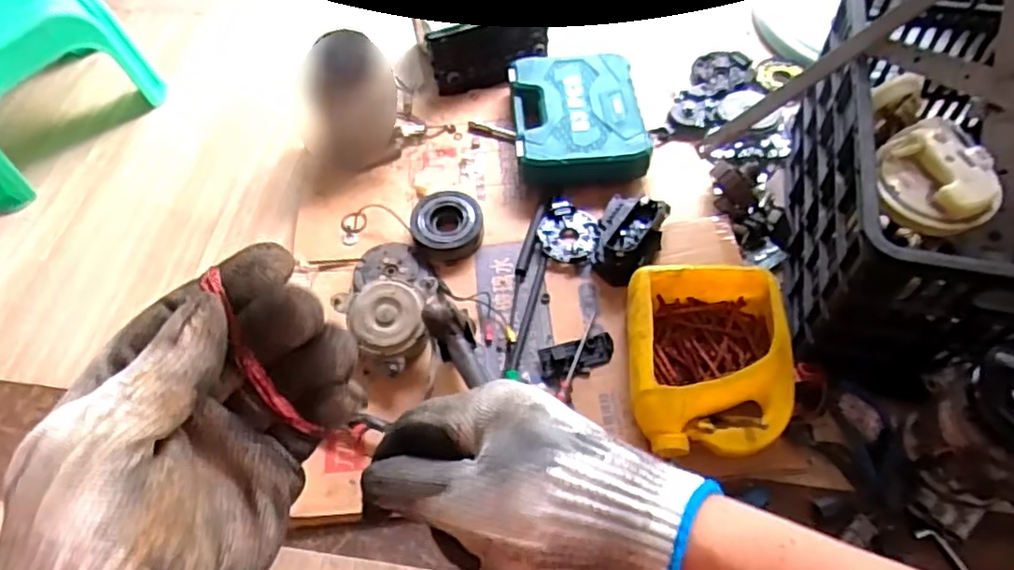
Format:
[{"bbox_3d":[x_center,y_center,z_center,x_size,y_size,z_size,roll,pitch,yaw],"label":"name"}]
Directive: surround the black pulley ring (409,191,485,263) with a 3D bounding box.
[{"bbox_3d":[-0.084,-0.089,0.945,0.096,0.037,0.101,-2,58,3],"label":"black pulley ring"}]

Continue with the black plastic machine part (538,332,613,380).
[{"bbox_3d":[0.088,0.088,0.819,0.091,0.019,0.046,-12,58,-3],"label":"black plastic machine part"}]

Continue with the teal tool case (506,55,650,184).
[{"bbox_3d":[0.105,-0.252,1.004,0.187,0.069,0.227,-6,58,1],"label":"teal tool case"}]

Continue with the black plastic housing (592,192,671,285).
[{"bbox_3d":[0.157,-0.057,0.875,0.085,0.069,0.124,22,62,17],"label":"black plastic housing"}]

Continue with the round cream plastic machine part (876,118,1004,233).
[{"bbox_3d":[0.420,-0.110,0.647,0.099,0.045,0.099,-2,58,3],"label":"round cream plastic machine part"}]

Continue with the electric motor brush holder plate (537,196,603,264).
[{"bbox_3d":[0.085,-0.075,0.921,0.083,0.022,0.101,-2,58,3],"label":"electric motor brush holder plate"}]

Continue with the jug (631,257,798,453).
[{"bbox_3d":[0.229,0.087,0.763,0.169,0.089,0.215,1,58,5],"label":"jug"}]

